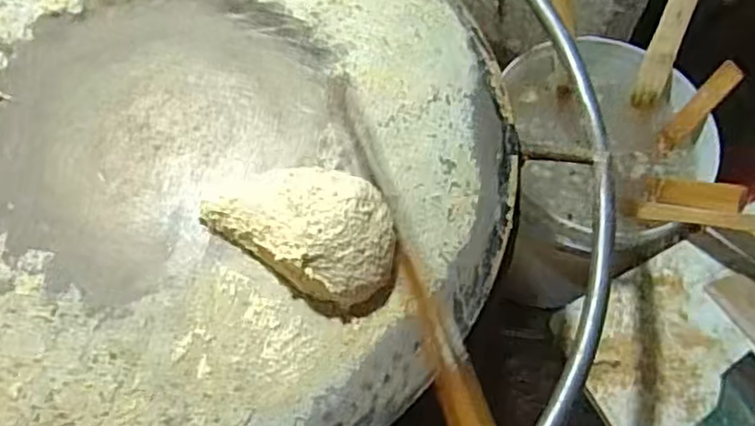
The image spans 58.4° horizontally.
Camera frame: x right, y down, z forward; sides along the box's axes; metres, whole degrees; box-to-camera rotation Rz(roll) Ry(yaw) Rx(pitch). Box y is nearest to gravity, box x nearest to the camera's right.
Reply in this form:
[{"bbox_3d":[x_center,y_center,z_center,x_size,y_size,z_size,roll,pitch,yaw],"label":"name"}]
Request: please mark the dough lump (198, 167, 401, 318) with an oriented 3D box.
[{"bbox_3d":[-0.053,0.008,0.537,0.150,0.053,0.094,34,66,18],"label":"dough lump"}]

